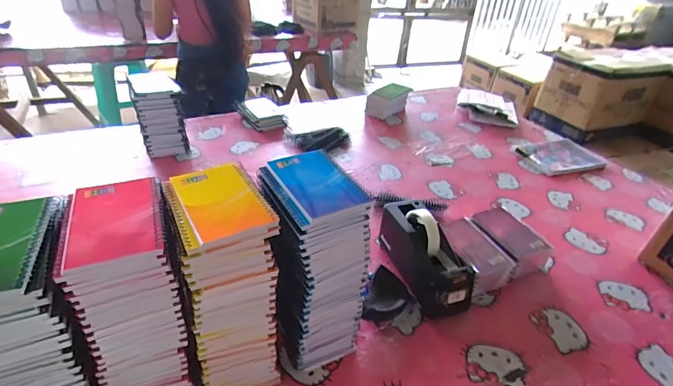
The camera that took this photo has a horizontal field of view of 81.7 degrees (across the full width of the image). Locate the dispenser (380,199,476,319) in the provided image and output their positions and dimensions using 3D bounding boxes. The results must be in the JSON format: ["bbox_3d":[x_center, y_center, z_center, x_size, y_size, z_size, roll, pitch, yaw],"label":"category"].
[{"bbox_3d":[0.157,0.102,0.681,0.086,0.120,0.202,-9,37,-20],"label":"dispenser"}]

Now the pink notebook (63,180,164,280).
[{"bbox_3d":[-0.223,0.028,0.397,0.084,0.015,0.125,-10,37,-21],"label":"pink notebook"}]

